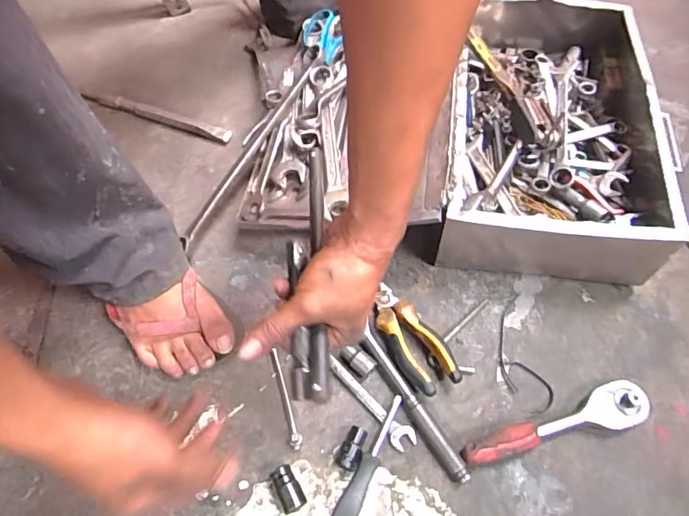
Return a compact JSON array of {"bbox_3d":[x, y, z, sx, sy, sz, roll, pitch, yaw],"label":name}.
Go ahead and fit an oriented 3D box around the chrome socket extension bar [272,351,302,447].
[{"bbox_3d":[-0.062,0.147,0.520,0.013,0.011,0.109,-12,62,-8],"label":"chrome socket extension bar"}]

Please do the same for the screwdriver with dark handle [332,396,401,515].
[{"bbox_3d":[0.023,0.208,0.483,0.021,0.021,0.150,25,63,12],"label":"screwdriver with dark handle"}]

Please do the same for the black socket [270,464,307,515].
[{"bbox_3d":[-0.055,0.224,0.472,0.024,0.020,0.040,-25,64,-15],"label":"black socket"}]

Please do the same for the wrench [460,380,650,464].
[{"bbox_3d":[0.218,0.174,0.505,0.204,0.031,0.045,-15,62,-9],"label":"wrench"}]

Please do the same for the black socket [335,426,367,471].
[{"bbox_3d":[0.009,0.192,0.492,0.021,0.018,0.042,26,63,13],"label":"black socket"}]

